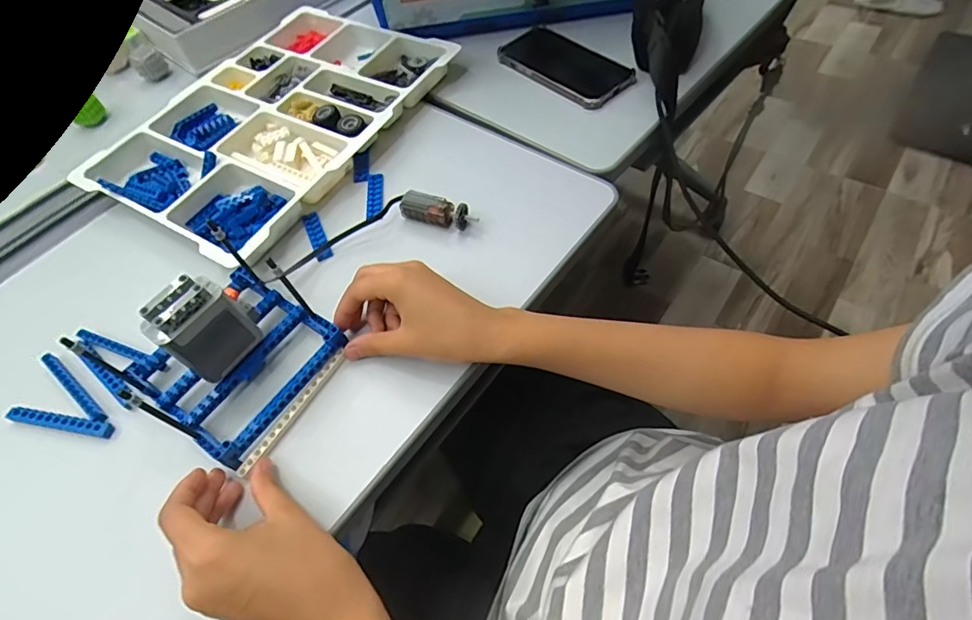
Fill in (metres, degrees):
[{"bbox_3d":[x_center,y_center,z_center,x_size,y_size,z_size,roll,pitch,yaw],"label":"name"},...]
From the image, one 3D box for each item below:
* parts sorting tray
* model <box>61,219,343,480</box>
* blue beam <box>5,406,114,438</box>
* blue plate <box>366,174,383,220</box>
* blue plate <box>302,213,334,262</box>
[{"bbox_3d":[-0.241,-0.225,0.564,0.256,0.031,0.365,23,63,21],"label":"parts sorting tray"},{"bbox_3d":[-0.203,0.023,0.371,0.133,0.095,0.124,26,62,19],"label":"model"},{"bbox_3d":[-0.345,0.090,0.397,0.100,0.008,0.012,6,58,11],"label":"blue beam"},{"bbox_3d":[-0.115,-0.117,0.508,0.016,0.006,0.067,-8,56,2],"label":"blue plate"},{"bbox_3d":[-0.167,-0.075,0.487,0.016,0.004,0.066,-25,57,-9],"label":"blue plate"}]

